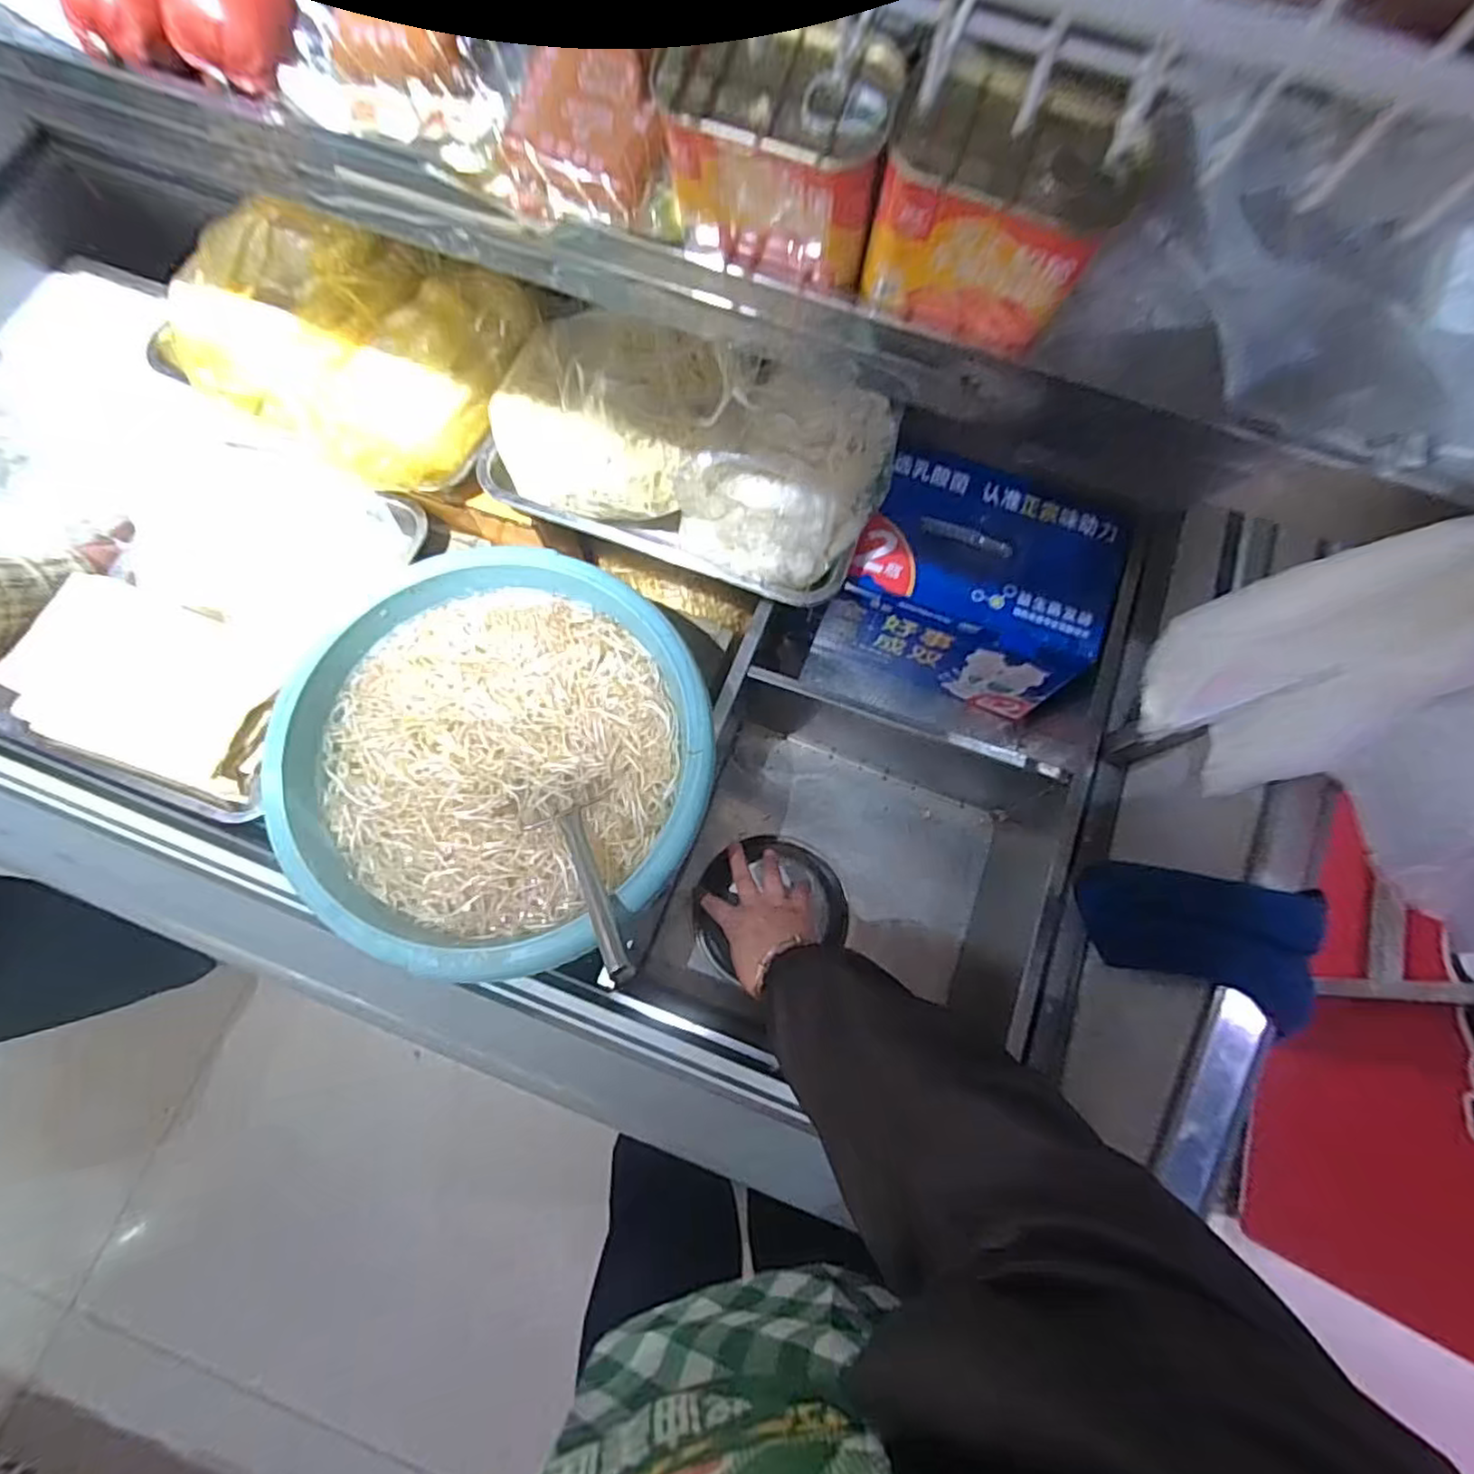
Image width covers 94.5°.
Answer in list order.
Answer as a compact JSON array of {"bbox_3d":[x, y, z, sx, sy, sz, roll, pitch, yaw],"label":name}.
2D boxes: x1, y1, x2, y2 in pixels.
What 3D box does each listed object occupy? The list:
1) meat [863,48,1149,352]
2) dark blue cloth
[{"bbox_3d":[0.106,-0.218,0.292,0.093,0.088,0.046,13,73,2],"label":"meat"},{"bbox_3d":[0.330,0.141,0.503,0.019,0.158,0.085,3,93,-28],"label":"dark blue cloth"}]

